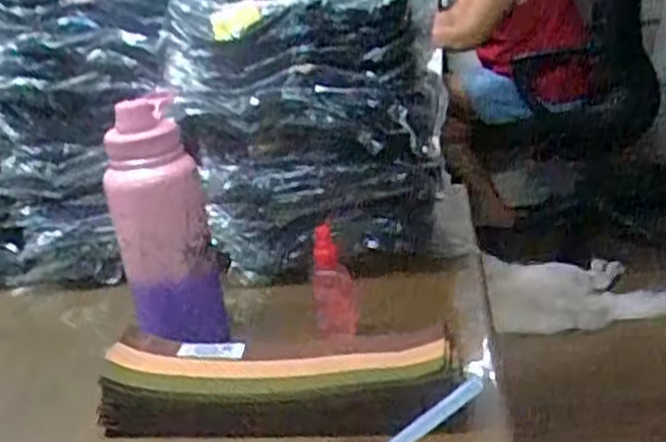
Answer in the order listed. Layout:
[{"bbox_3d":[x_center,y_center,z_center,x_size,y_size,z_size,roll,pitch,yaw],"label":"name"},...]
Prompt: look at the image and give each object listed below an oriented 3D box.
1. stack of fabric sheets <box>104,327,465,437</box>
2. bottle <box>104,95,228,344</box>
[{"bbox_3d":[-0.044,0.139,0.673,0.309,0.064,0.078,-4,20,13],"label":"stack of fabric sheets"},{"bbox_3d":[-0.172,-0.001,0.783,0.089,0.222,0.094,-13,20,-11],"label":"bottle"}]

